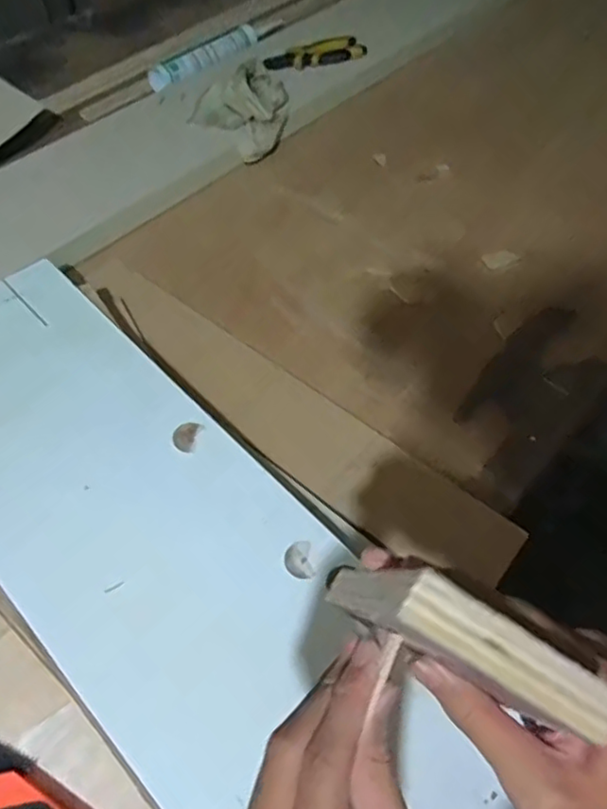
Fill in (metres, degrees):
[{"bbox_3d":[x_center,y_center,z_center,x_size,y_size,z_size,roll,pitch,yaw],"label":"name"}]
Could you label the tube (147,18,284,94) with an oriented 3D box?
[{"bbox_3d":[-0.152,-0.628,1.118,0.040,0.037,0.291,37,62,22],"label":"tube"}]

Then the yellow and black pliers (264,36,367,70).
[{"bbox_3d":[0.019,-0.606,1.092,0.182,0.031,0.047,-17,57,-13],"label":"yellow and black pliers"}]

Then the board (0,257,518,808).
[{"bbox_3d":[-0.139,0.115,0.563,0.235,0.026,0.727,-38,64,-24],"label":"board"}]

